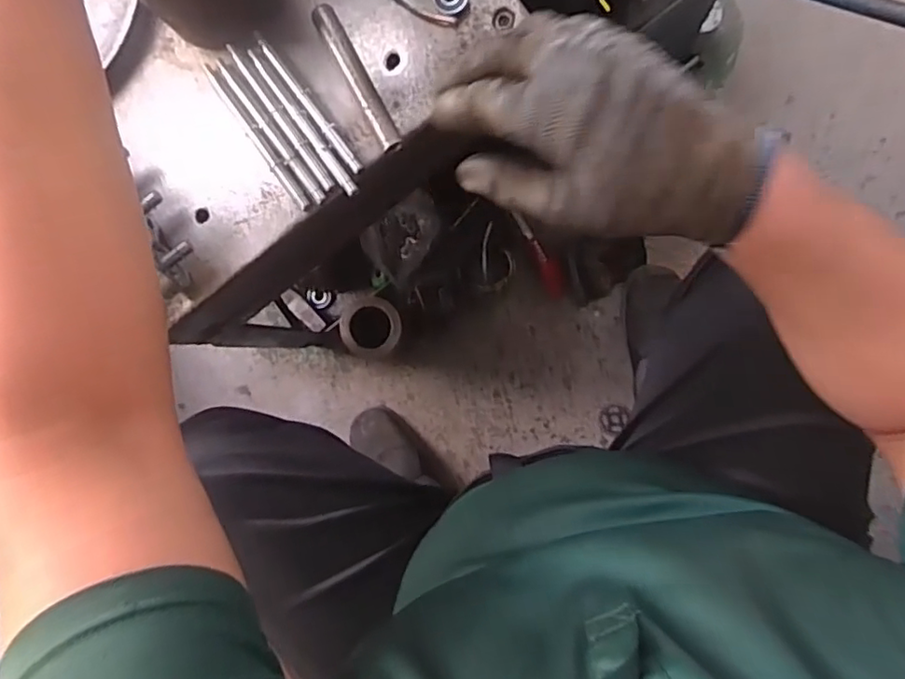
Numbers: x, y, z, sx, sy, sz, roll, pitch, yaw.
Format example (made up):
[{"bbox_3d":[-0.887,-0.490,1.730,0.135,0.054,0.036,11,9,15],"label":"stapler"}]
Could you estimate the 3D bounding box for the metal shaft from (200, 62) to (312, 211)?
[{"bbox_3d":[-0.178,-0.184,0.545,0.010,0.009,0.164,-36,85,5],"label":"metal shaft"}]

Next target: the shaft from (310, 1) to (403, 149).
[{"bbox_3d":[-0.083,-0.229,0.529,0.018,0.021,0.141,-28,86,6],"label":"shaft"}]

